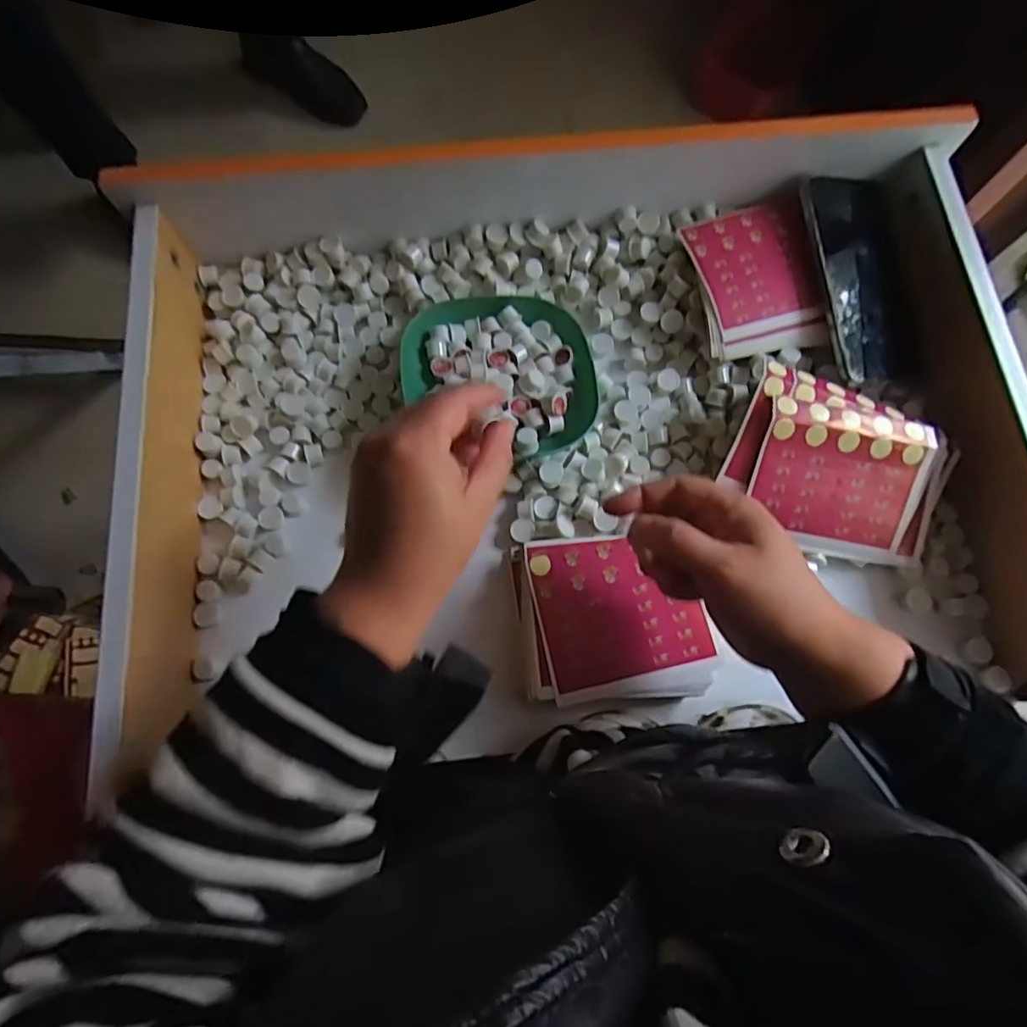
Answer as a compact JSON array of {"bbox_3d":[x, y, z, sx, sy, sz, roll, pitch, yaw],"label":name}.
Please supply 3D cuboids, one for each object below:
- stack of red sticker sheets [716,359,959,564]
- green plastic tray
[{"bbox_3d":[0.228,-0.030,0.402,0.153,0.030,0.109,22,100,-4],"label":"stack of red sticker sheets"},{"bbox_3d":[-0.011,-0.104,0.423,0.133,0.027,0.128,-15,76,-4],"label":"green plastic tray"}]

